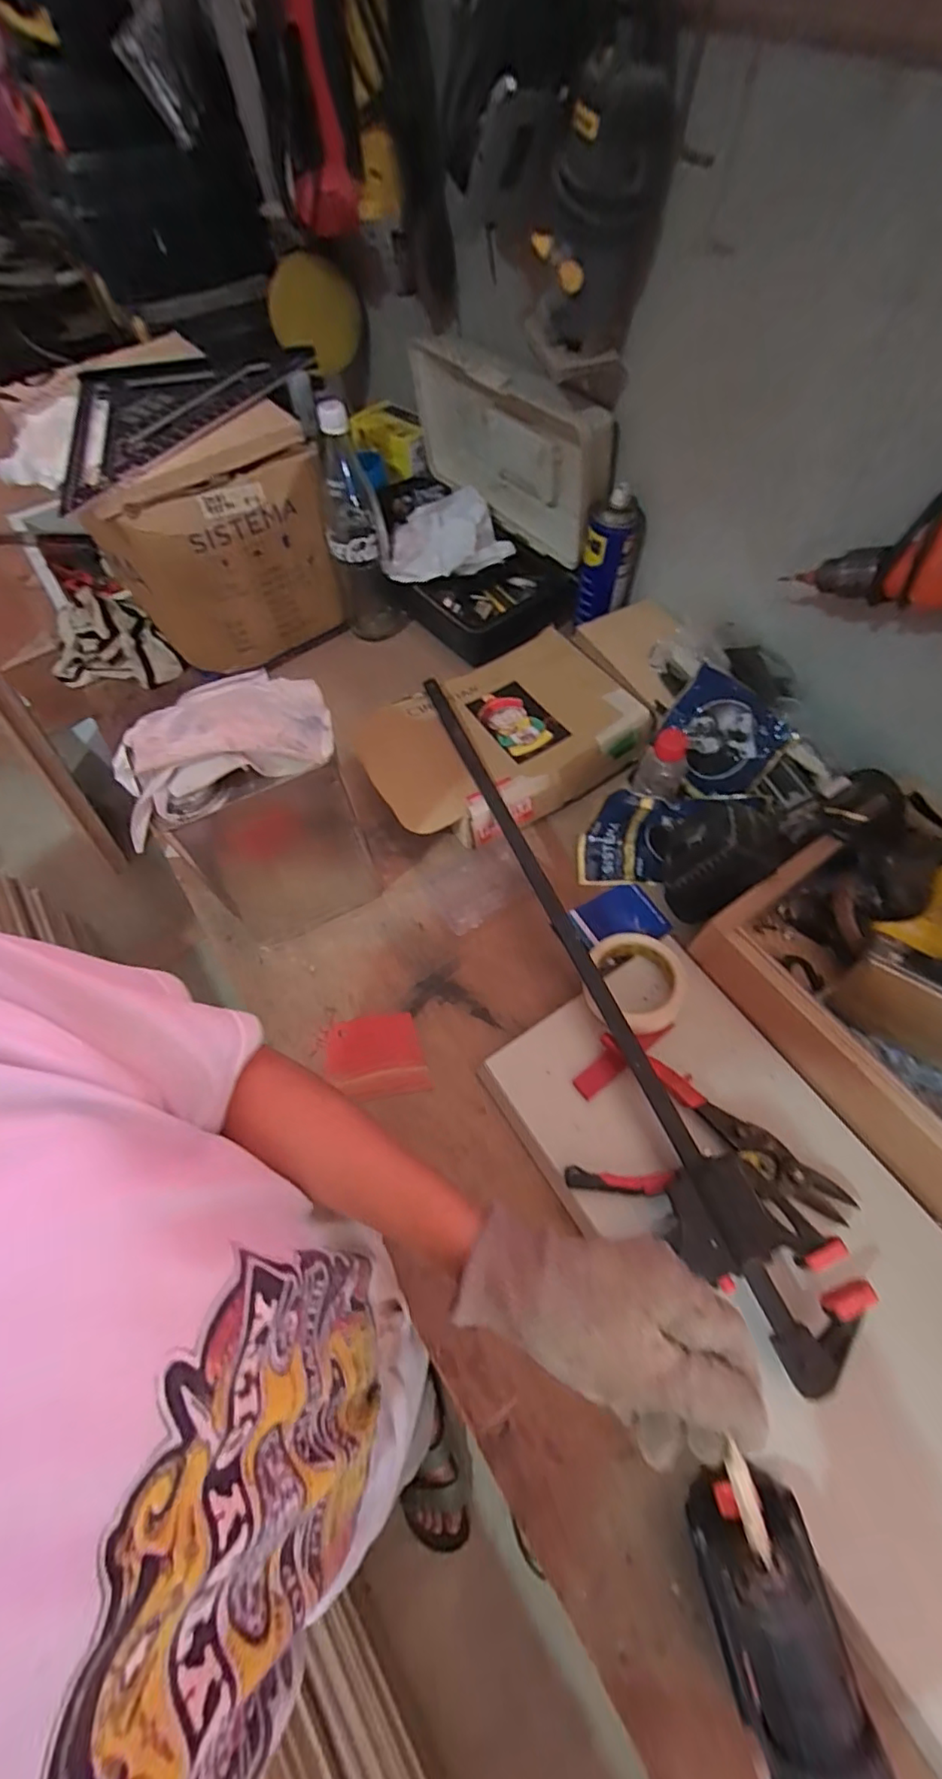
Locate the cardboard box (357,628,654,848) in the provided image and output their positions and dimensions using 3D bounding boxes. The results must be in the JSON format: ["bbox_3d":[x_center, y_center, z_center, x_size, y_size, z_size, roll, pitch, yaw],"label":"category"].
[{"bbox_3d":[0.034,-0.191,0.729,0.321,0.077,0.220,-27,64,-12],"label":"cardboard box"}]

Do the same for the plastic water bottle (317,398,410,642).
[{"bbox_3d":[-0.153,-0.490,0.790,0.084,0.285,0.090,-11,62,-4],"label":"plastic water bottle"}]

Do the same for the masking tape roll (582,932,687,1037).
[{"bbox_3d":[0.164,0.092,0.584,0.094,0.026,0.103,-1,62,2],"label":"masking tape roll"}]

